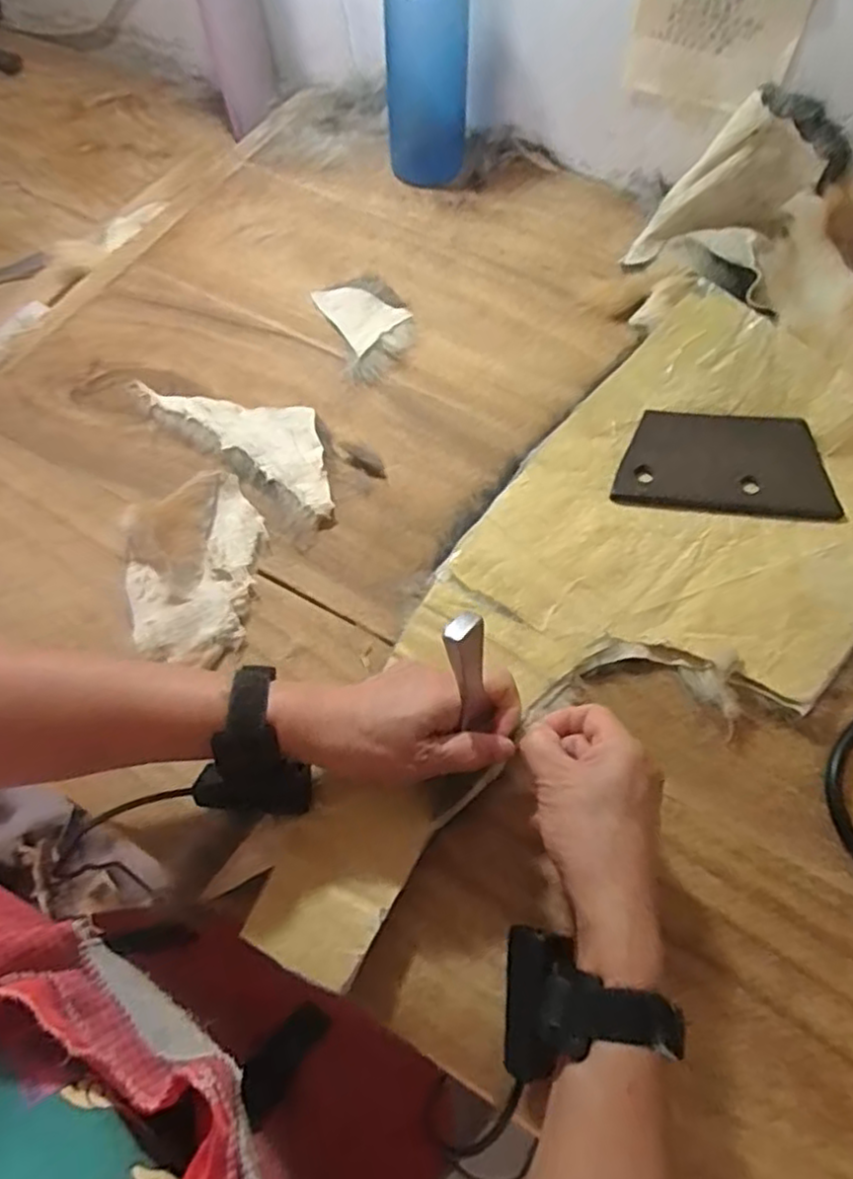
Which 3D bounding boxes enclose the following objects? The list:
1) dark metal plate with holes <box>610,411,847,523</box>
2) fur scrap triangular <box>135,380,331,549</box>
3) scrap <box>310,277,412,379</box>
[{"bbox_3d":[0.245,-0.105,0.576,0.169,0.006,0.098,6,64,6],"label":"dark metal plate with holes"},{"bbox_3d":[-0.146,-0.130,0.603,0.218,0.018,0.088,39,71,20],"label":"fur scrap triangular"},{"bbox_3d":[-0.053,-0.253,0.658,0.071,0.020,0.110,-25,65,-10],"label":"scrap"}]

